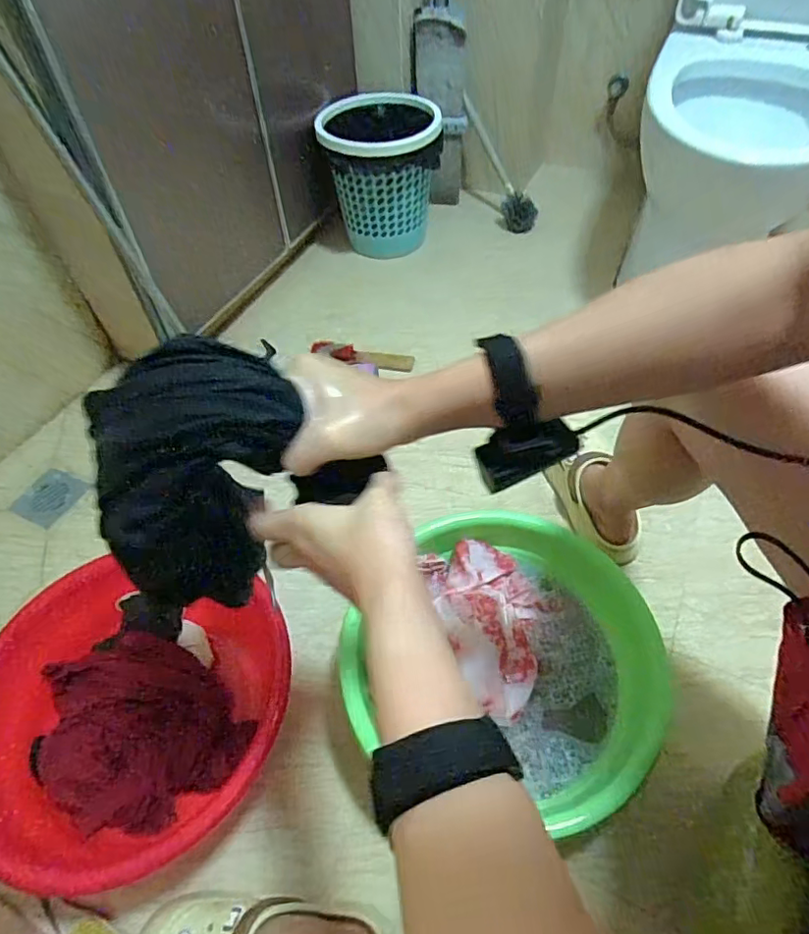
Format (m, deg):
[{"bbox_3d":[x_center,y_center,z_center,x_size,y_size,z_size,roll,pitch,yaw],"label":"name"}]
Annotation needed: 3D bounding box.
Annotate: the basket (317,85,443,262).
[{"bbox_3d":[-0.050,-0.655,1.279,0.258,0.291,0.271,-2,53,1],"label":"basket"}]

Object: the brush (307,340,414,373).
[{"bbox_3d":[-0.085,-0.223,1.107,0.209,0.034,0.039,9,54,9],"label":"brush"}]

